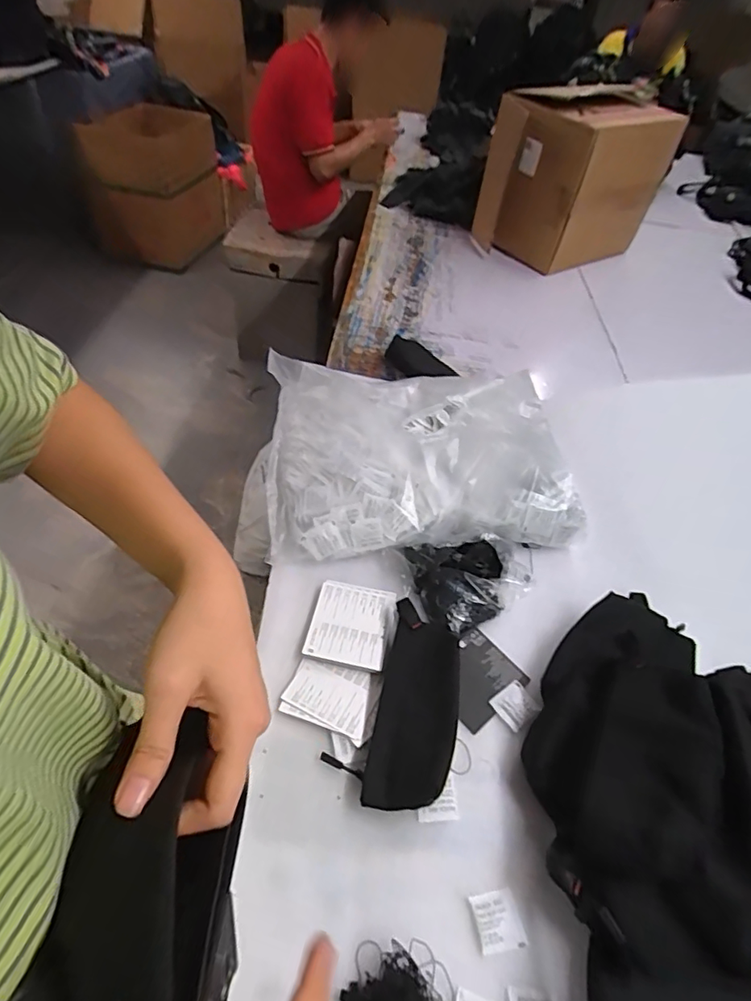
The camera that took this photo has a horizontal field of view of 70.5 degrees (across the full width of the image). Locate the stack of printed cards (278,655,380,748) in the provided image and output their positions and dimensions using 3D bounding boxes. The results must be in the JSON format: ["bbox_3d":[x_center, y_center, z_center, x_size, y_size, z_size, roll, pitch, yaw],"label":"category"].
[{"bbox_3d":[-0.044,0.206,0.563,0.096,0.009,0.074,20,48,11],"label":"stack of printed cards"}]

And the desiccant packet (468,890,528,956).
[{"bbox_3d":[0.104,0.358,0.451,0.038,0.005,0.040,-4,48,-12],"label":"desiccant packet"}]

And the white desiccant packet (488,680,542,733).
[{"bbox_3d":[0.154,0.224,0.583,0.046,0.007,0.039,-27,56,-29],"label":"white desiccant packet"}]

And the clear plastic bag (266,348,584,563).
[{"bbox_3d":[0.061,-0.080,0.784,0.425,0.118,0.343,-1,47,-9],"label":"clear plastic bag"}]

